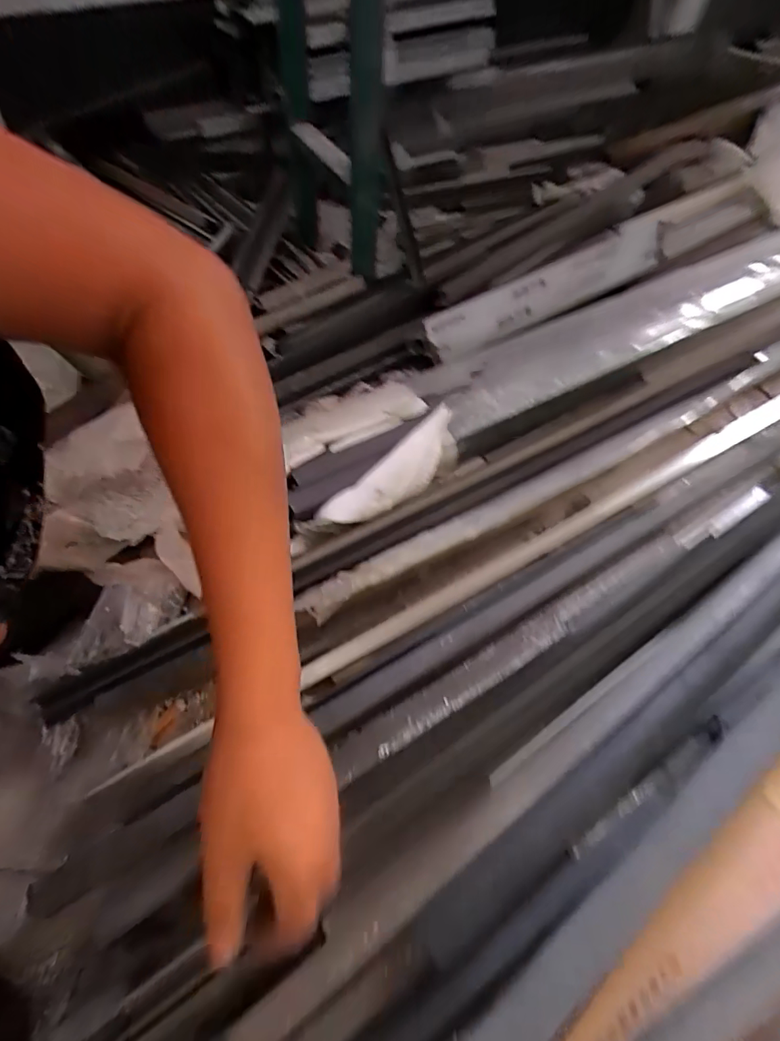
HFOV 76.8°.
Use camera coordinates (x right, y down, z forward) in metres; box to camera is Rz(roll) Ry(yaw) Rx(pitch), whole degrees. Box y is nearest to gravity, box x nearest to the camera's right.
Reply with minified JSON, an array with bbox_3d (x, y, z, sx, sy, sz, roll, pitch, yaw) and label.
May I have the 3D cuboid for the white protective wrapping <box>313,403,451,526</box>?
[{"bbox_3d":[0.006,-0.053,0.569,0.198,0.051,0.048,-38,65,-23],"label":"white protective wrapping"}]

